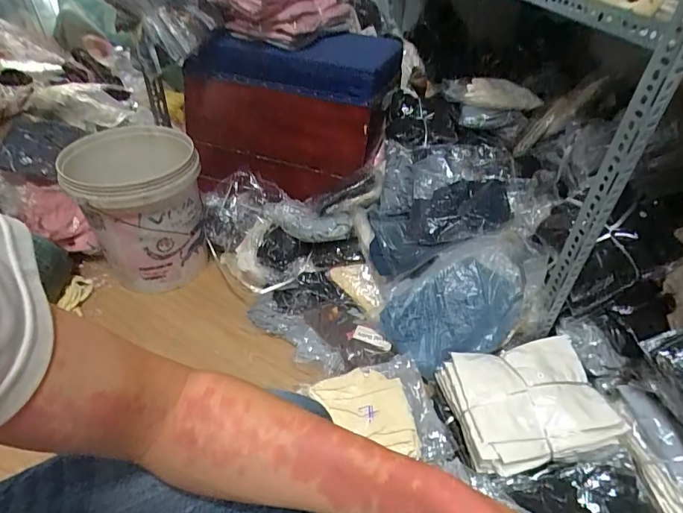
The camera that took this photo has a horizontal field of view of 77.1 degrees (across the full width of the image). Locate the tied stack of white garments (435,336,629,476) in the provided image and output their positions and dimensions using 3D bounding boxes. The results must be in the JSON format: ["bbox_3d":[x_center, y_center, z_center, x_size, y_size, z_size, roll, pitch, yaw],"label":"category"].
[{"bbox_3d":[0.350,0.280,0.822,0.260,0.088,0.234,-5,42,-8],"label":"tied stack of white garments"}]

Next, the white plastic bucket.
[{"bbox_3d":[-0.524,-0.125,1.149,0.297,0.336,0.311,-13,44,-17],"label":"white plastic bucket"}]

